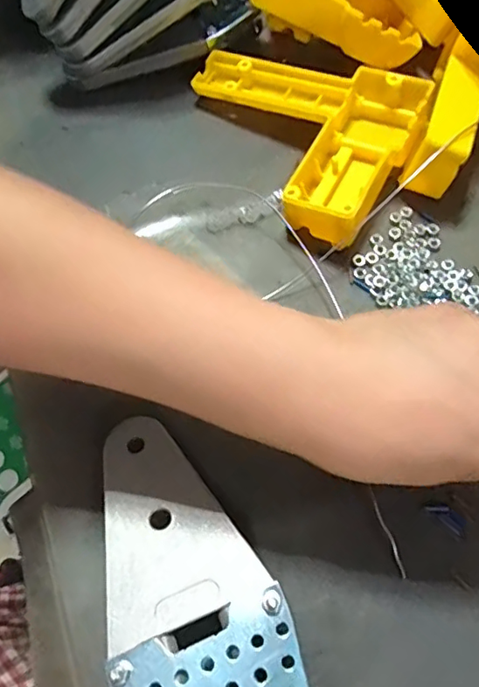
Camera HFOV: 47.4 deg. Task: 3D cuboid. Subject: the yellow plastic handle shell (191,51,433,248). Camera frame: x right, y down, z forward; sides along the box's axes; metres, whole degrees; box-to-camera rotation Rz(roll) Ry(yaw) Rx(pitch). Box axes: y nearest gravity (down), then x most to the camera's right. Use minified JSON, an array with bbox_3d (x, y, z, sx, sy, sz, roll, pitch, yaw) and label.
[{"bbox_3d":[0.029,-0.132,0.341,0.147,0.027,0.120,21,67,11],"label":"yellow plastic handle shell"}]

